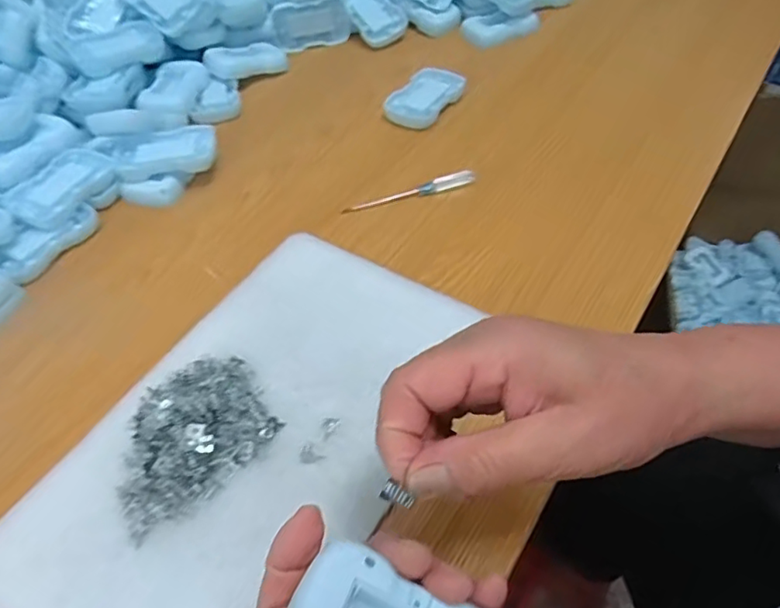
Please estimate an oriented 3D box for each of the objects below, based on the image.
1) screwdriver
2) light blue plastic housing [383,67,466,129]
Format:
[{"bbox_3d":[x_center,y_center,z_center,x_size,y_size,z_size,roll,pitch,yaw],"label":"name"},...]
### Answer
[{"bbox_3d":[0.017,-0.097,0.497,0.116,0.014,0.012,-12,55,-6],"label":"screwdriver"},{"bbox_3d":[0.035,-0.207,0.579,0.052,0.019,0.081,26,57,24],"label":"light blue plastic housing"}]

